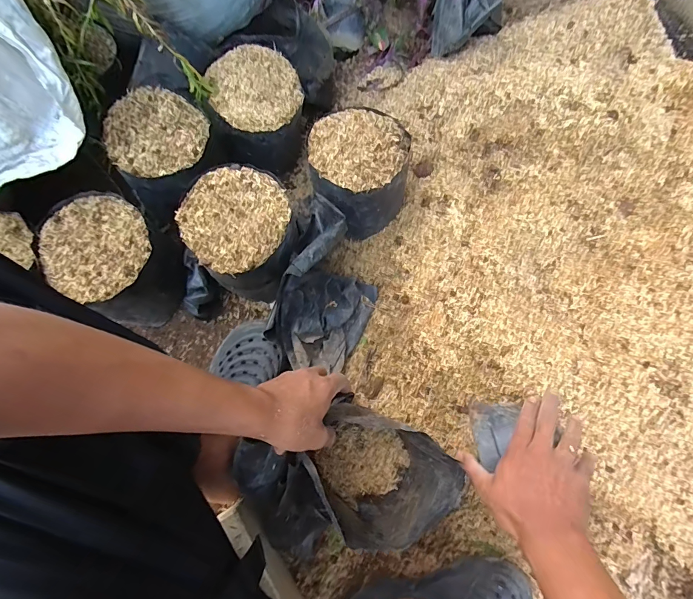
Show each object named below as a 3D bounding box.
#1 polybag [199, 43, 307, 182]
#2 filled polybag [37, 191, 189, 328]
[{"bbox_3d":[-0.155,-0.313,0.676,0.156,0.148,0.148,-5,73,-1],"label":"polybag"},{"bbox_3d":[-0.333,-0.053,0.594,0.191,0.140,0.139,27,75,8],"label":"filled polybag"}]

